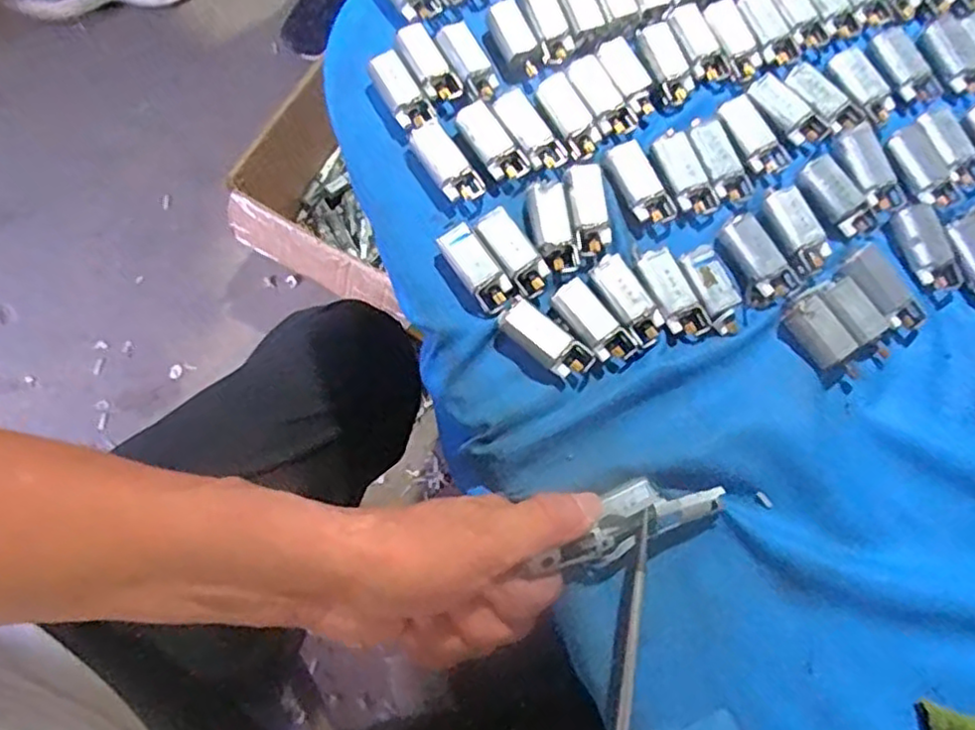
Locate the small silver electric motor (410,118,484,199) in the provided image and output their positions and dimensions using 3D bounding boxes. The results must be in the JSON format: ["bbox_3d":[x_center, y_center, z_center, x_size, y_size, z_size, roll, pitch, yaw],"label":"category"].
[{"bbox_3d":[-0.023,-0.106,0.351,0.020,0.008,0.048,-34,79,-8],"label":"small silver electric motor"}]

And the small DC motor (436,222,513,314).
[{"bbox_3d":[-0.006,-0.048,0.335,0.019,0.009,0.045,-37,80,-9],"label":"small DC motor"}]

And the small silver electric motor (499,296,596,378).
[{"bbox_3d":[0.029,-0.012,0.327,0.048,0.010,0.019,38,79,8],"label":"small silver electric motor"}]

